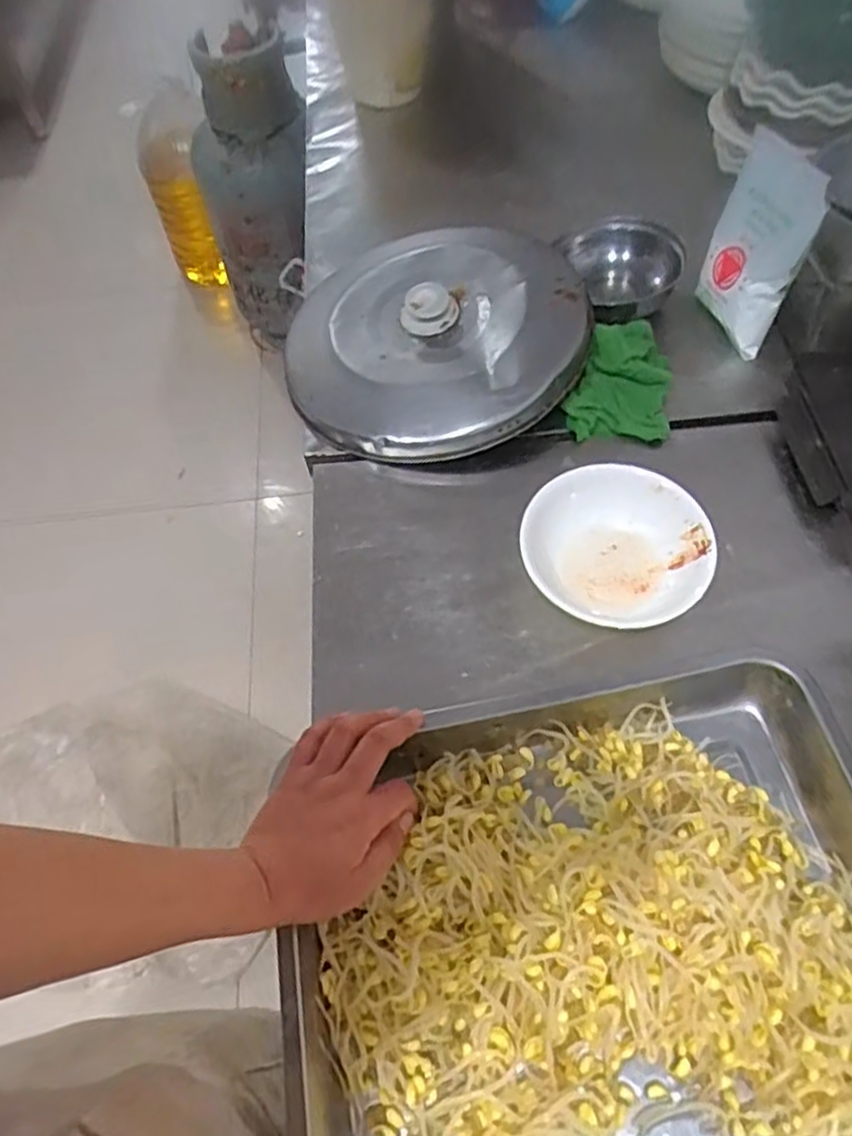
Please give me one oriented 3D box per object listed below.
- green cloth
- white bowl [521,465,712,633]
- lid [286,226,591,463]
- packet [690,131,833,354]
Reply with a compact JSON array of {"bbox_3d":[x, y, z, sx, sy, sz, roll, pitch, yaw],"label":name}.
[{"bbox_3d":[0.198,-0.202,0.738,0.098,0.031,0.157,7,59,8],"label":"green cloth"},{"bbox_3d":[0.155,-0.009,0.606,0.146,0.053,0.149,-2,58,3],"label":"white bowl"},{"bbox_3d":[0.011,-0.239,0.744,0.287,0.059,0.287,-2,58,3],"label":"lid"},{"bbox_3d":[0.331,-0.328,0.748,0.037,0.180,0.120,-10,49,-23],"label":"packet"}]

